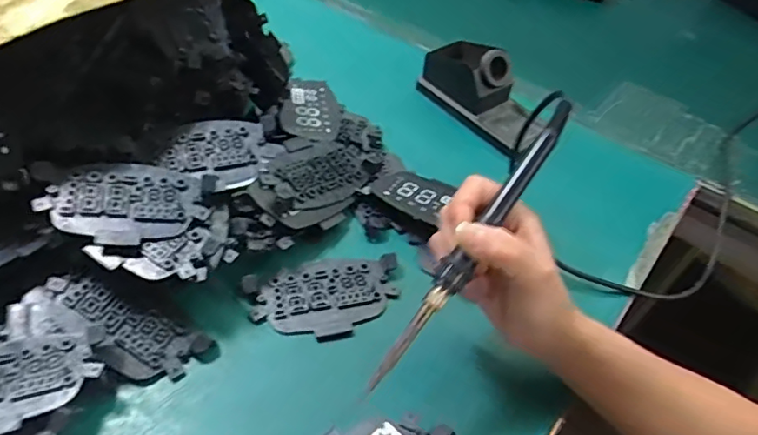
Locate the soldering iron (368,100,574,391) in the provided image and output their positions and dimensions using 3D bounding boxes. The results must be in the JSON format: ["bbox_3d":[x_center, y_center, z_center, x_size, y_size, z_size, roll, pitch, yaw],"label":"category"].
[{"bbox_3d":[0.059,0.012,0.332,0.016,0.014,0.205,32,78,22],"label":"soldering iron"}]

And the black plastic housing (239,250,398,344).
[{"bbox_3d":[-0.040,0.060,0.430,0.118,0.009,0.068,-12,50,-15],"label":"black plastic housing"}]

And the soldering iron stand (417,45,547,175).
[{"bbox_3d":[0.115,-0.137,0.589,0.065,0.070,0.158,-28,56,-27],"label":"soldering iron stand"}]

